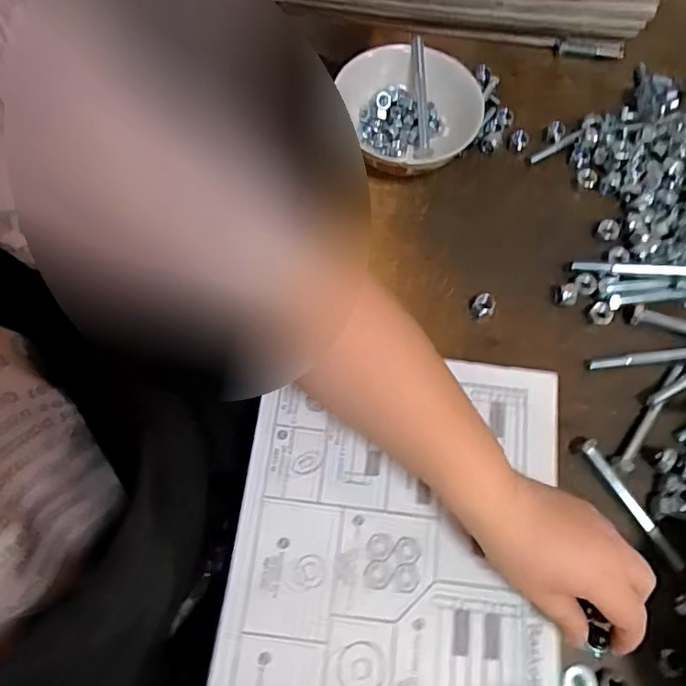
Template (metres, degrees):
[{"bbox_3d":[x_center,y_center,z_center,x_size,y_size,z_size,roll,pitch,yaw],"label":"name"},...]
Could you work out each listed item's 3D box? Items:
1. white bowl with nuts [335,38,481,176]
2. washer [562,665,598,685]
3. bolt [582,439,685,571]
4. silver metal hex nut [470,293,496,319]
[{"bbox_3d":[0.067,-0.206,0.503,0.113,0.058,0.130,-12,68,-7],"label":"white bowl with nuts"},{"bbox_3d":[0.156,0.224,0.358,0.021,0.004,0.022,1,67,-2],"label":"washer"},{"bbox_3d":[0.212,0.118,0.401,0.009,0.013,0.104,-29,71,-13],"label":"bolt"},{"bbox_3d":[0.119,-0.032,0.459,0.019,0.012,0.021,22,68,7],"label":"silver metal hex nut"}]

